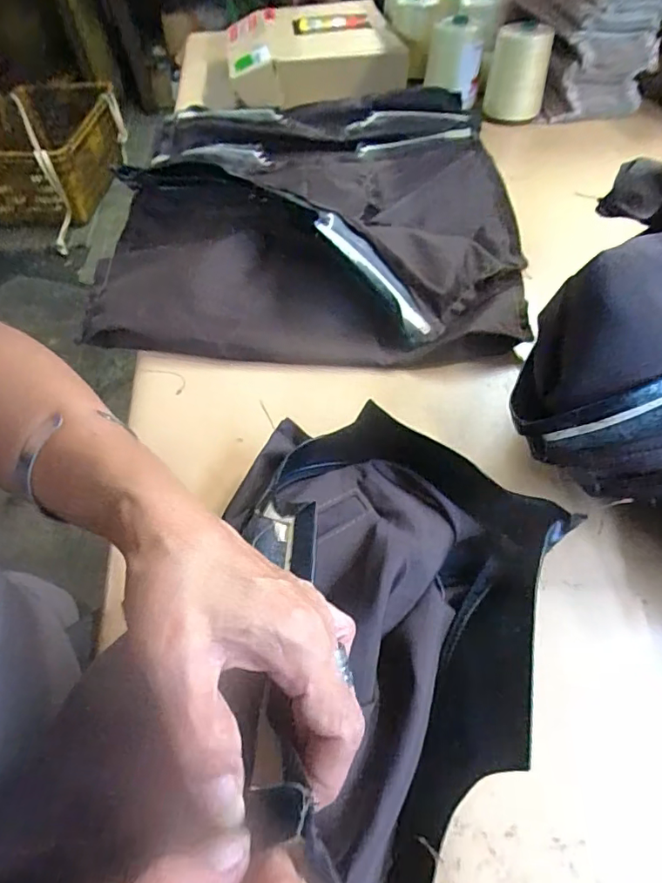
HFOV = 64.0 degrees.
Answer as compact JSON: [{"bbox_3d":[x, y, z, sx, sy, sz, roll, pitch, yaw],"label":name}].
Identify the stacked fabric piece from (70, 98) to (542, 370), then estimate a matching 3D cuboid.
[{"bbox_3d":[-0.021,-0.296,0.629,0.452,0.055,0.520,2,54,4],"label":"stacked fabric piece"}]

